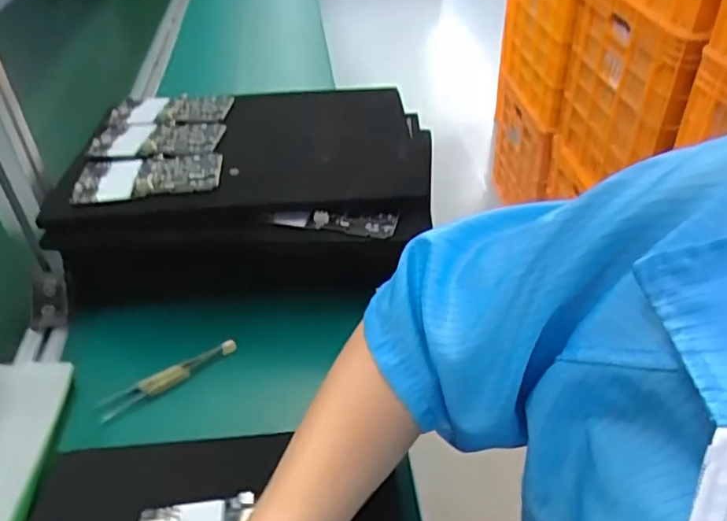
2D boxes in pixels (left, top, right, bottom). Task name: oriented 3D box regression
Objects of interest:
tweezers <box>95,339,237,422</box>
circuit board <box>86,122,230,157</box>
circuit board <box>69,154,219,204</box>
[{"bbox_3d":[-0.170,0.101,0.531,0.123,0.011,0.018,-25,45,-25],"label":"tweezers"},{"bbox_3d":[-0.216,-0.129,0.633,0.126,0.011,0.080,-3,40,0],"label":"circuit board"},{"bbox_3d":[-0.201,-0.085,0.572,0.127,0.011,0.075,-5,40,-3],"label":"circuit board"}]

